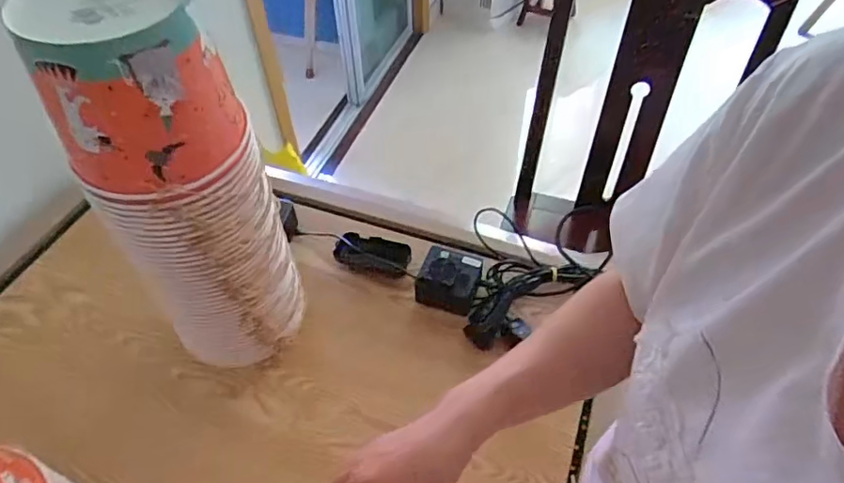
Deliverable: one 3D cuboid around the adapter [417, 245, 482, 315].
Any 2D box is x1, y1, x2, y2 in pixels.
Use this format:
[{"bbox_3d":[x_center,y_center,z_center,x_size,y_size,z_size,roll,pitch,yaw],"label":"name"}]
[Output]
[{"bbox_3d":[0.036,0.050,0.743,0.078,0.042,0.077,13,52,12],"label":"adapter"}]

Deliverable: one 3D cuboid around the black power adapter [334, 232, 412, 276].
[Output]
[{"bbox_3d":[-0.069,0.016,0.768,0.100,0.023,0.054,6,53,7],"label":"black power adapter"}]

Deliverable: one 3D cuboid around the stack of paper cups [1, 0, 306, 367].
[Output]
[{"bbox_3d":[-0.230,-0.047,0.549,0.148,0.393,0.127,-25,54,-18],"label":"stack of paper cups"}]

